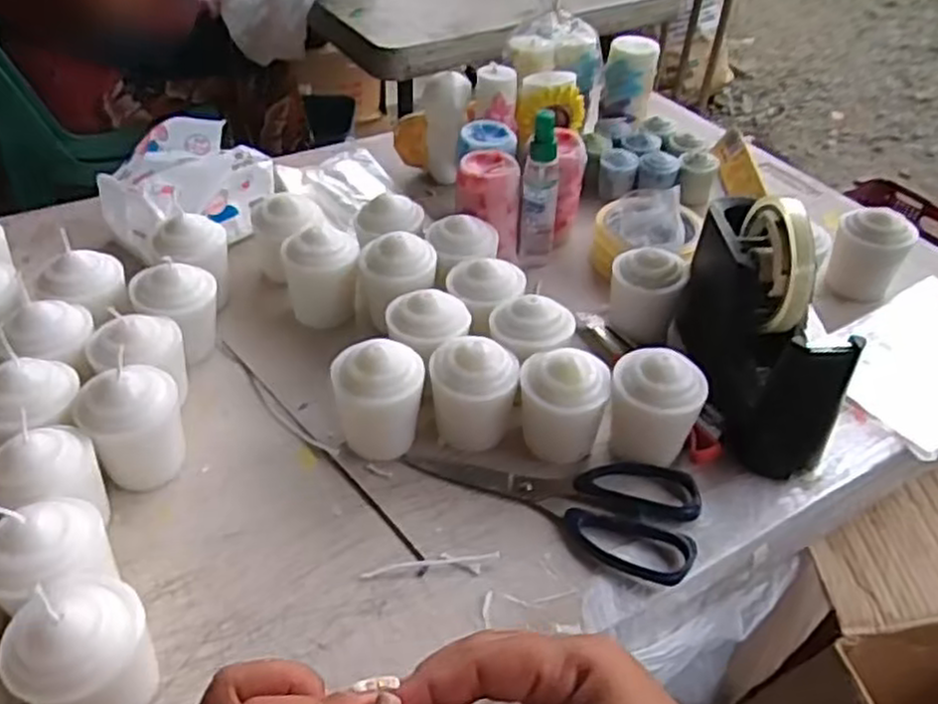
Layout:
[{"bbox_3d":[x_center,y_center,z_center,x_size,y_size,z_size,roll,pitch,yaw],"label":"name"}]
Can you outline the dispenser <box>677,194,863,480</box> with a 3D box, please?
[{"bbox_3d":[0.191,-0.027,0.504,0.053,0.124,0.179,-4,43,-7],"label":"dispenser"}]

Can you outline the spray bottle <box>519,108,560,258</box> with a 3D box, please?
[{"bbox_3d":[0.060,-0.135,0.623,0.030,0.120,0.024,8,43,5],"label":"spray bottle"}]

